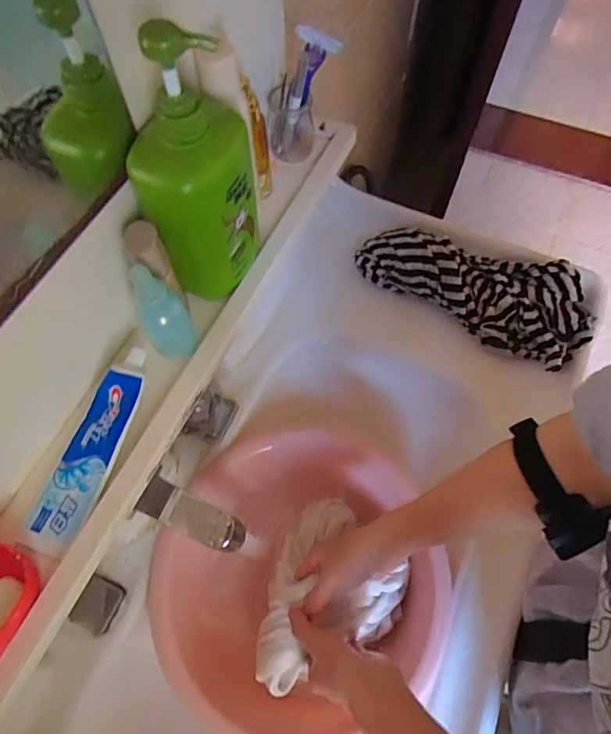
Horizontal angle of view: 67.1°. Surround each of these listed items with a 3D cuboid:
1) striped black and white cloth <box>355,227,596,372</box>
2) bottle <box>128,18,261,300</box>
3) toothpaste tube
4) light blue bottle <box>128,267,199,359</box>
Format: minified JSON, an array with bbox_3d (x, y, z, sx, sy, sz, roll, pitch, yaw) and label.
[{"bbox_3d":[0.221,-0.114,0.615,0.308,0.062,0.122,29,69,13],"label":"striped black and white cloth"},{"bbox_3d":[-0.094,-0.161,0.399,0.106,0.238,0.068,-29,58,-12],"label":"bottle"},{"bbox_3d":[-0.191,0.067,0.406,0.048,0.023,0.181,14,66,7],"label":"toothpaste tube"},{"bbox_3d":[-0.125,-0.046,0.406,0.030,0.103,0.036,24,68,11],"label":"light blue bottle"}]

